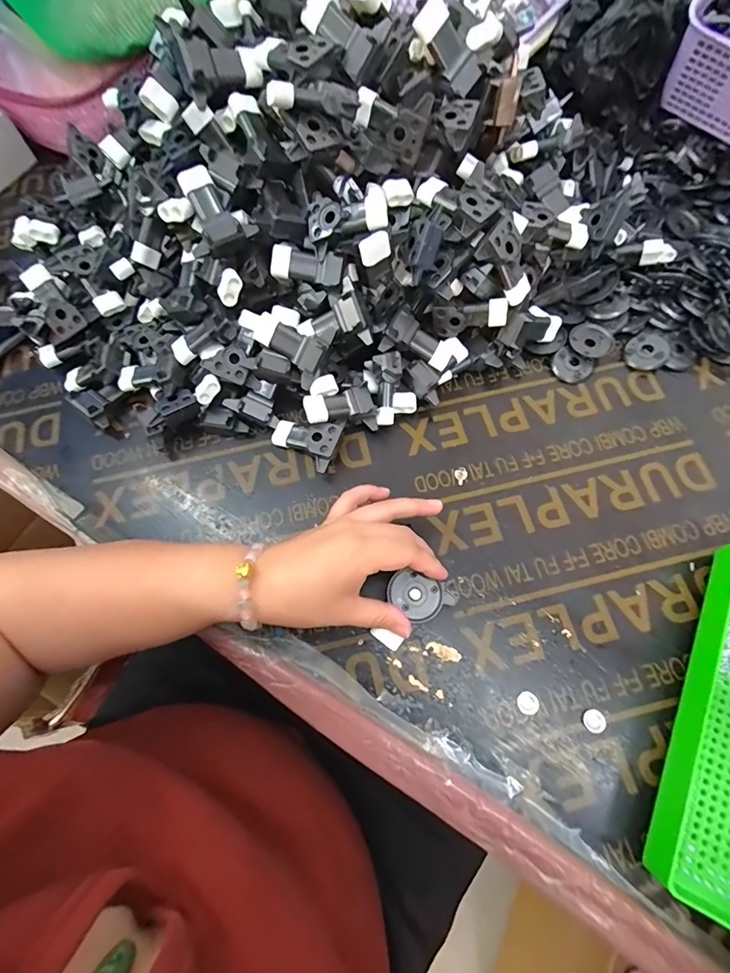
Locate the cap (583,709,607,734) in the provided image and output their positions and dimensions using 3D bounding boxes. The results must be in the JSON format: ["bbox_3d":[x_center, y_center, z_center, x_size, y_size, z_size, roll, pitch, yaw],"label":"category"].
[{"bbox_3d":[0.171,0.175,0.313,0.015,0.005,0.016,-1,69,2],"label":"cap"}]

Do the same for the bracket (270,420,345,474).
[{"bbox_3d":[-0.057,-0.044,0.398,0.065,0.027,0.051,17,71,9],"label":"bracket"}]

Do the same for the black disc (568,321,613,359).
[{"bbox_3d":[0.231,-0.149,0.427,0.041,0.004,0.037,37,83,10],"label":"black disc"}]

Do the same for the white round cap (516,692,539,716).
[{"bbox_3d":[0.124,0.165,0.319,0.016,0.004,0.016,-1,69,2],"label":"white round cap"}]

